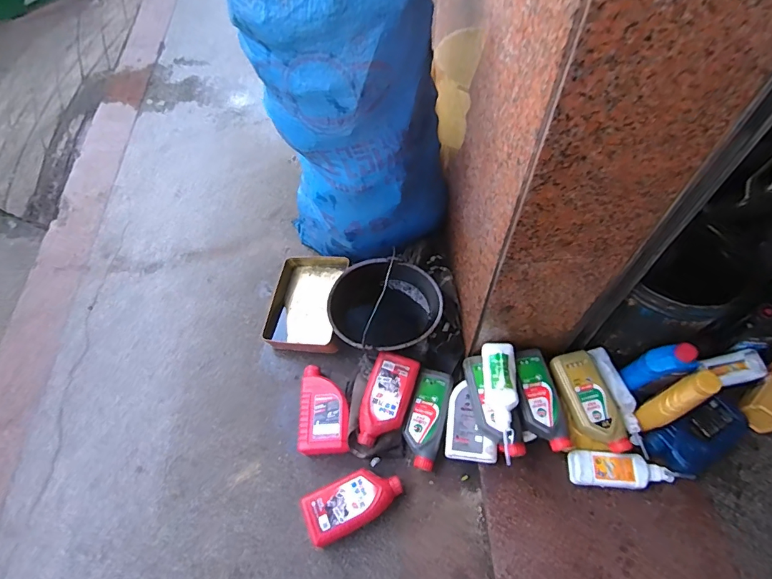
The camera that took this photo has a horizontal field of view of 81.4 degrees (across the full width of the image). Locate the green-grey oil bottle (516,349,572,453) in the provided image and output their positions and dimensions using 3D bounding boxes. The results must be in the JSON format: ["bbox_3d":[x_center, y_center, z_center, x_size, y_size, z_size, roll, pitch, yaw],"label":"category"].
[{"bbox_3d":[0.359,0.260,1.054,0.105,0.061,0.226,-13,59,-6],"label":"green-grey oil bottle"}]

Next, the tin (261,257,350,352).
[{"bbox_3d":[-0.228,0.040,1.315,0.226,0.082,0.298,8,59,7],"label":"tin"}]

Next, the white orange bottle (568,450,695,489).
[{"bbox_3d":[0.561,0.421,1.039,0.271,0.055,0.074,2,58,4],"label":"white orange bottle"}]

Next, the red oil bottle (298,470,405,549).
[{"bbox_3d":[-0.075,0.489,1.035,0.220,0.064,0.109,-25,61,-13],"label":"red oil bottle"}]

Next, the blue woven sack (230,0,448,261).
[{"bbox_3d":[-0.094,-0.418,1.032,0.321,0.817,0.401,-40,65,-20],"label":"blue woven sack"}]

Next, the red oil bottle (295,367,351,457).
[{"bbox_3d":[-0.162,0.309,1.154,0.116,0.055,0.225,-5,58,-1],"label":"red oil bottle"}]

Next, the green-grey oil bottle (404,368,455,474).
[{"bbox_3d":[0.102,0.319,1.116,0.087,0.059,0.233,13,60,10],"label":"green-grey oil bottle"}]

